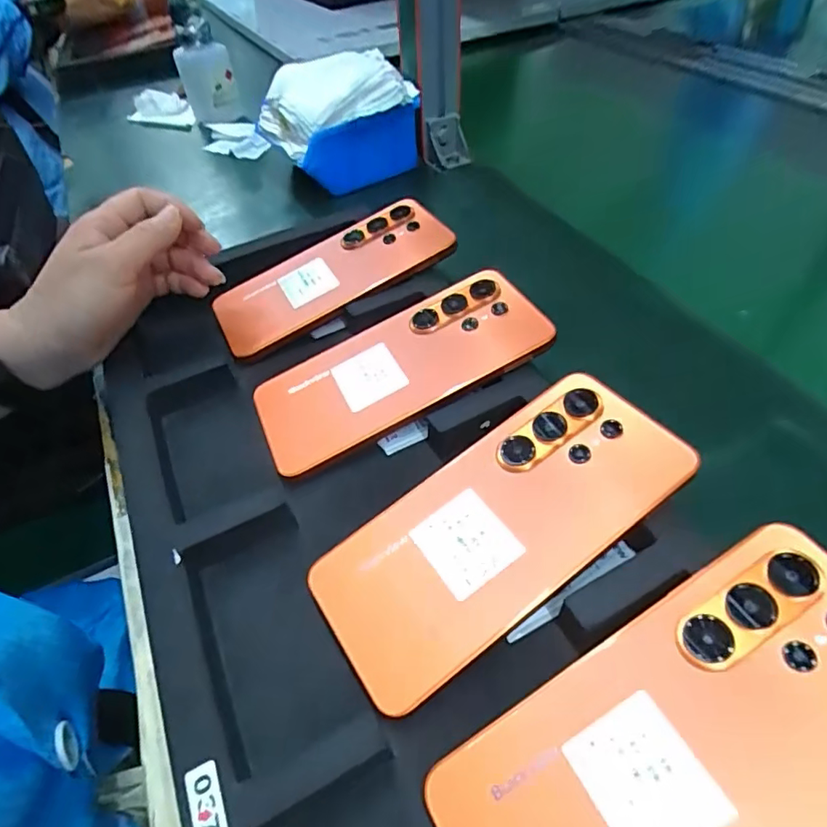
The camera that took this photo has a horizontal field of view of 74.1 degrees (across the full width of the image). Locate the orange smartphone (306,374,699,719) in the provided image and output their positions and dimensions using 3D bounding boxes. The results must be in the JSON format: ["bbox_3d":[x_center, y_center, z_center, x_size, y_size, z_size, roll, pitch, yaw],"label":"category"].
[{"bbox_3d":[0.037,0.048,0.241,0.167,0.007,0.074,-35,53,-9],"label":"orange smartphone"}]

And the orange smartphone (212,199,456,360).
[{"bbox_3d":[-0.057,-0.097,0.385,0.169,0.015,0.076,-28,49,-2],"label":"orange smartphone"}]

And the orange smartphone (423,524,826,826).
[{"bbox_3d":[0.090,0.108,0.179,0.168,0.005,0.076,-33,52,-7],"label":"orange smartphone"}]

